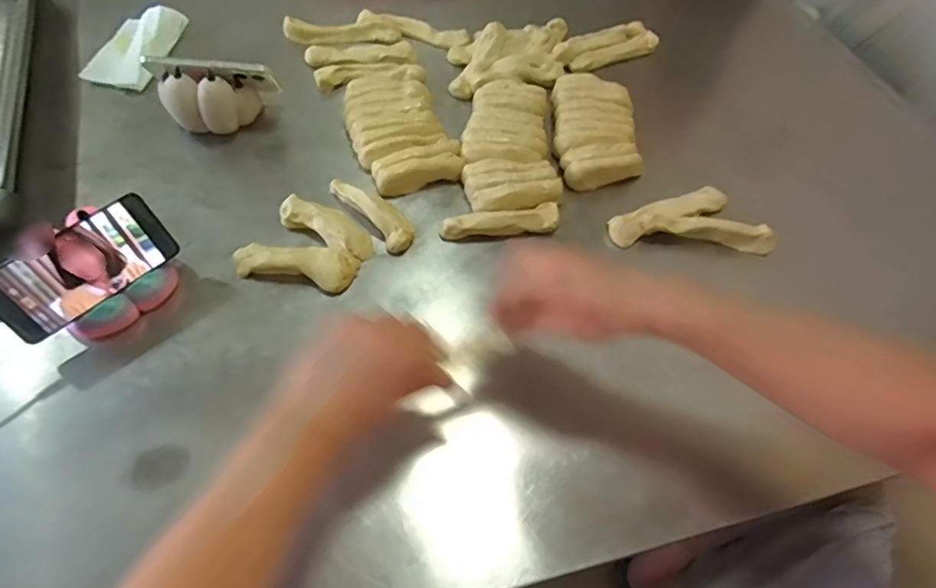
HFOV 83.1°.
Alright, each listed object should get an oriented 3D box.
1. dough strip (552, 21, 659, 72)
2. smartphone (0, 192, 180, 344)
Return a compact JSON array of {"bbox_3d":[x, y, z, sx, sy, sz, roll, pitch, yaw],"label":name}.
[{"bbox_3d":[0.226,-0.419,0.894,0.188,0.026,0.066,-21,61,-16],"label":"dough strip"},{"bbox_3d":[-0.389,-0.028,0.536,0.164,0.075,0.015,-43,36,-25],"label":"smartphone"}]

